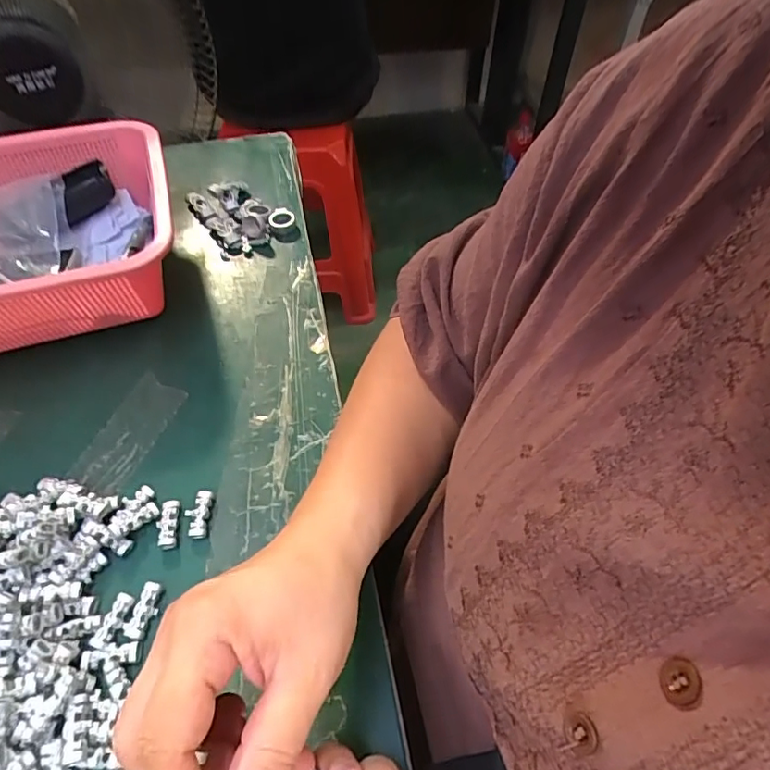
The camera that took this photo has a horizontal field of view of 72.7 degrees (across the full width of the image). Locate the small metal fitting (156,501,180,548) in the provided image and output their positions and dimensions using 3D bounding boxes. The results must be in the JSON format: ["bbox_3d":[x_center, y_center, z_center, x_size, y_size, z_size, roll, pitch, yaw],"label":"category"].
[{"bbox_3d":[-0.138,0.088,0.332,0.012,0.008,0.031,-5,52,-3],"label":"small metal fitting"}]

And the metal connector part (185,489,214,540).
[{"bbox_3d":[-0.120,0.083,0.337,0.015,0.009,0.030,-2,52,-1],"label":"metal connector part"}]

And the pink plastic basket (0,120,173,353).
[{"bbox_3d":[-0.321,-0.109,0.434,0.290,0.094,0.213,-15,54,-11],"label":"pink plastic basket"}]

